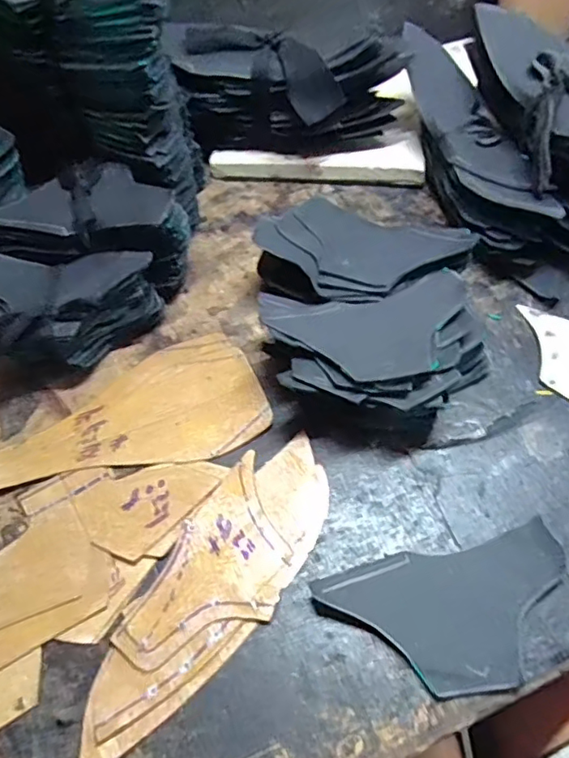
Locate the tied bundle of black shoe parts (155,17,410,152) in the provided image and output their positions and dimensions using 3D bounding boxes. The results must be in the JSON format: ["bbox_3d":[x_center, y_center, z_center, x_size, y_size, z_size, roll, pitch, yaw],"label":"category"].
[{"bbox_3d":[0.001,-0.269,0.559,0.223,0.133,0.077,5,55,7],"label":"tied bundle of black shoe parts"}]

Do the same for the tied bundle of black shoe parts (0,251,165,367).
[{"bbox_3d":[-0.181,-0.063,0.463,0.146,0.069,0.117,-25,57,-14],"label":"tied bundle of black shoe parts"}]

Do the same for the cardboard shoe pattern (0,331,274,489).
[{"bbox_3d":[-0.121,0.026,0.431,0.204,0.007,0.107,-17,56,-8],"label":"cardboard shoe pattern"}]

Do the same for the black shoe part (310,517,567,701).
[{"bbox_3d":[0.099,0.141,0.334,0.149,0.015,0.081,-10,55,-3],"label":"black shoe part"}]

